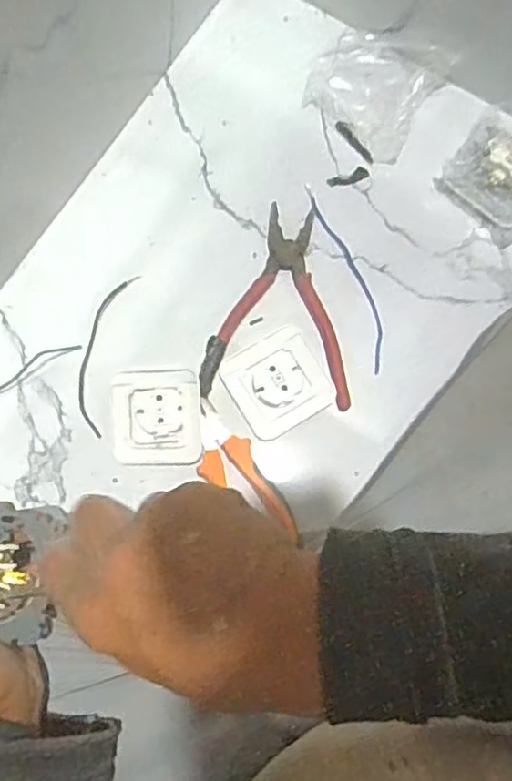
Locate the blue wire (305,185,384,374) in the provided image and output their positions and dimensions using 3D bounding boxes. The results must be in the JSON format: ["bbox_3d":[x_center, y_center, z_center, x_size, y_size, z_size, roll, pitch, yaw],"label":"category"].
[{"bbox_3d":[0.085,-0.106,0.570,0.021,0.004,0.183,-18,80,-4],"label":"blue wire"}]

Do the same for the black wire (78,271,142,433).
[{"bbox_3d":[-0.133,-0.034,0.553,0.028,0.004,0.144,11,80,1],"label":"black wire"}]

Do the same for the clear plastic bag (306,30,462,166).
[{"bbox_3d":[0.105,-0.282,0.584,0.115,0.027,0.105,33,81,5],"label":"clear plastic bag"}]

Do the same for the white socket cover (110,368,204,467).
[{"bbox_3d":[-0.084,0.023,0.535,0.079,0.012,0.080,-6,87,12],"label":"white socket cover"}]

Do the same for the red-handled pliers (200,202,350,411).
[{"bbox_3d":[0.027,-0.077,0.558,0.125,0.011,0.174,9,80,1],"label":"red-handled pliers"}]

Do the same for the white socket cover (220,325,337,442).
[{"bbox_3d":[0.019,-0.008,0.541,0.080,0.015,0.078,-31,82,-6],"label":"white socket cover"}]

